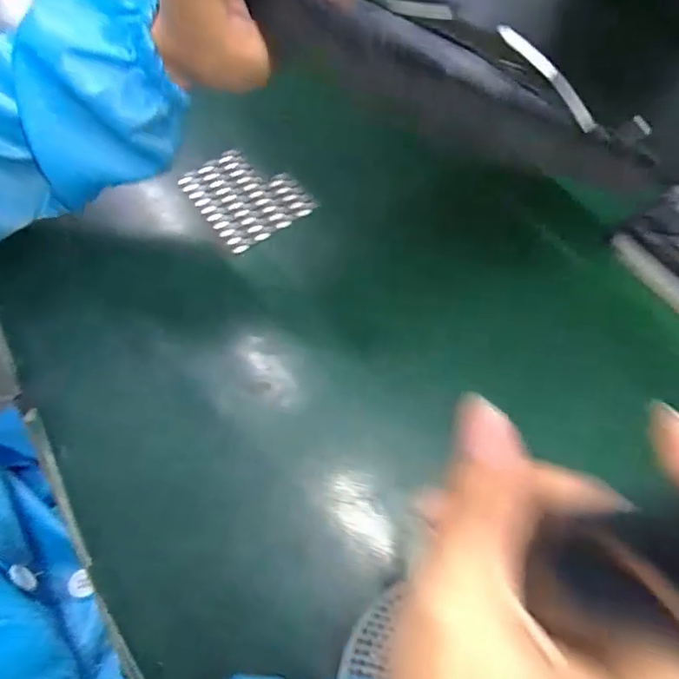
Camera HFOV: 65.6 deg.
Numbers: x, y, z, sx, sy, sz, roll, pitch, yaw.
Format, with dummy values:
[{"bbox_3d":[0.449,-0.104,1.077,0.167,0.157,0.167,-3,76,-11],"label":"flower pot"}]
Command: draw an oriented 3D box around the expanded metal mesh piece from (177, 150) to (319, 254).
[{"bbox_3d":[-0.078,-0.122,0.438,0.077,0.004,0.099,-33,66,-16],"label":"expanded metal mesh piece"}]

